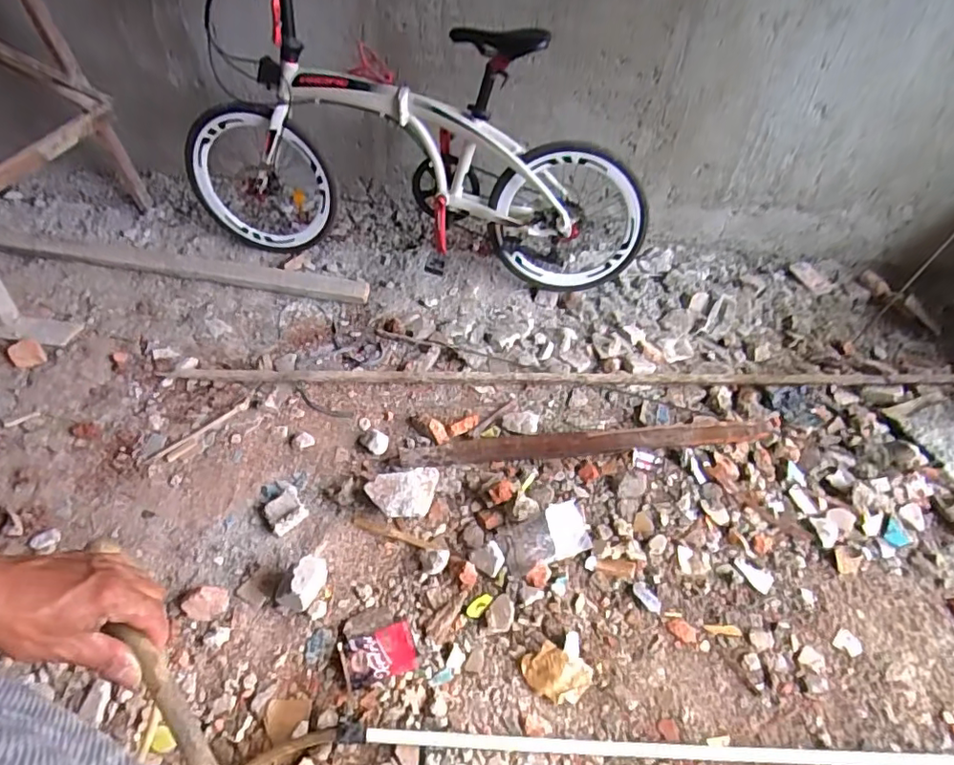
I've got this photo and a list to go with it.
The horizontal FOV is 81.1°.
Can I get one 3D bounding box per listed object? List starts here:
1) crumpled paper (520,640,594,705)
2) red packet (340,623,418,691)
[{"bbox_3d":[0.158,0.586,1.123,0.133,0.021,0.095,20,51,15],"label":"crumpled paper"},{"bbox_3d":[-0.201,0.557,1.142,0.143,0.012,0.096,-14,51,-13],"label":"red packet"}]

